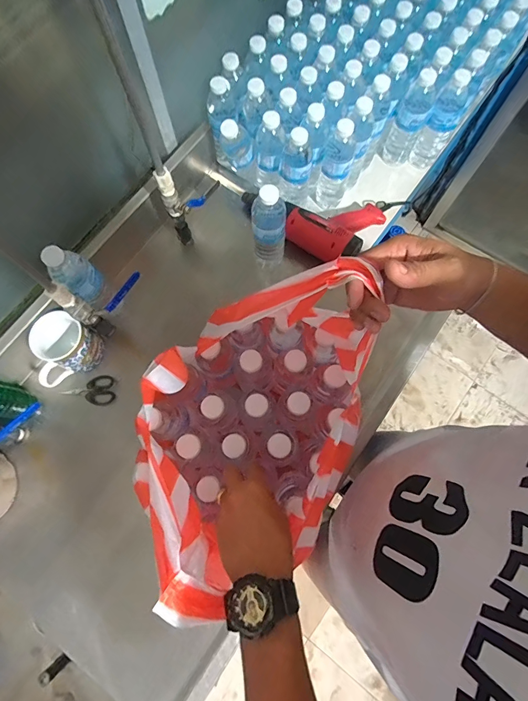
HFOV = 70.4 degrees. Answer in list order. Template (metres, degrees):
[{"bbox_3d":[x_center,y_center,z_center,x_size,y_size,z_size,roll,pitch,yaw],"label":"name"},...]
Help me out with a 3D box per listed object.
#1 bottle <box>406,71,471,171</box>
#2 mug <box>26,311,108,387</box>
[{"bbox_3d":[0.373,-0.475,0.794,0.062,0.190,0.074,34,78,9],"label":"bottle"},{"bbox_3d":[-0.363,-0.001,0.679,0.088,0.093,0.116,41,79,11],"label":"mug"}]

